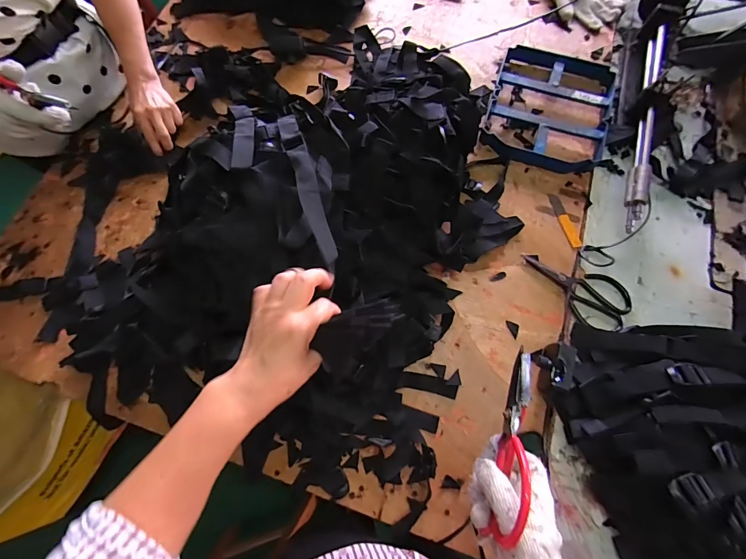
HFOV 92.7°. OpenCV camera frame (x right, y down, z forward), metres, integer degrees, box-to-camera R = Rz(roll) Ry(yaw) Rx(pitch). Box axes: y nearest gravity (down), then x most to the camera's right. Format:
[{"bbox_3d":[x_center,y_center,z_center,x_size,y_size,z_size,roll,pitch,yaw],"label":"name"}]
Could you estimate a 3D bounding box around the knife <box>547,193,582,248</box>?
[{"bbox_3d":[0.342,-0.107,0.631,0.022,0.009,0.109,-16,74,-4],"label":"knife"}]

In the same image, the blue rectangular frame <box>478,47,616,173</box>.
[{"bbox_3d":[0.342,-0.343,0.690,0.218,0.041,0.265,17,75,6],"label":"blue rectangular frame"}]

